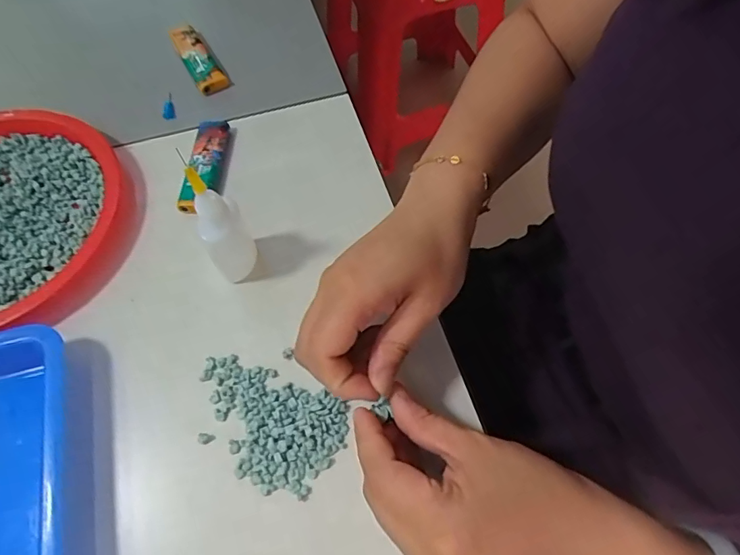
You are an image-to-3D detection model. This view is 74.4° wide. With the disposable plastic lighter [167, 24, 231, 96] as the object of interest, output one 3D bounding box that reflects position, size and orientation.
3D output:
[{"bbox_3d":[-0.141,-0.179,0.399,0.023,0.016,0.072,-29,65,-12],"label":"disposable plastic lighter"}]

